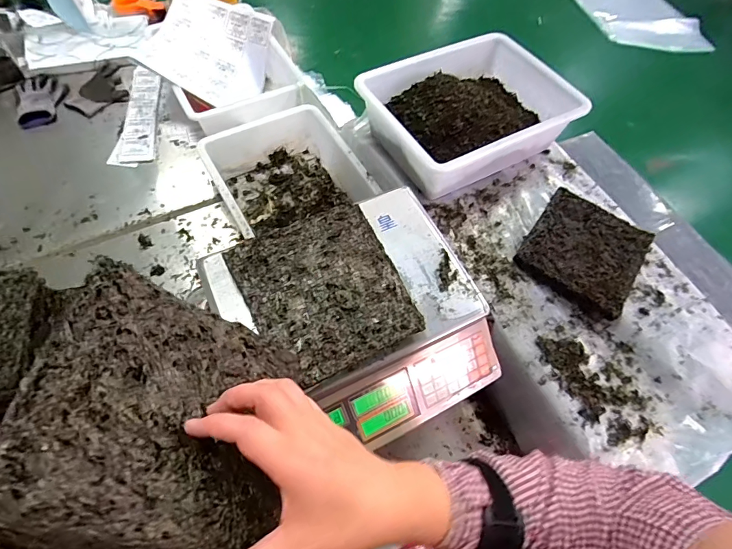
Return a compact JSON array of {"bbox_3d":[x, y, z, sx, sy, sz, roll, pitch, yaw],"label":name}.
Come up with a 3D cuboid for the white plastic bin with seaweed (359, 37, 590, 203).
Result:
[{"bbox_3d":[0.188,-0.317,0.818,0.343,0.108,0.284,-26,66,-17],"label":"white plastic bin with seaweed"}]

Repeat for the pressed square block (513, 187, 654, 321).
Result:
[{"bbox_3d":[0.382,-0.044,0.728,0.182,0.030,0.202,34,64,14],"label":"pressed square block"}]

